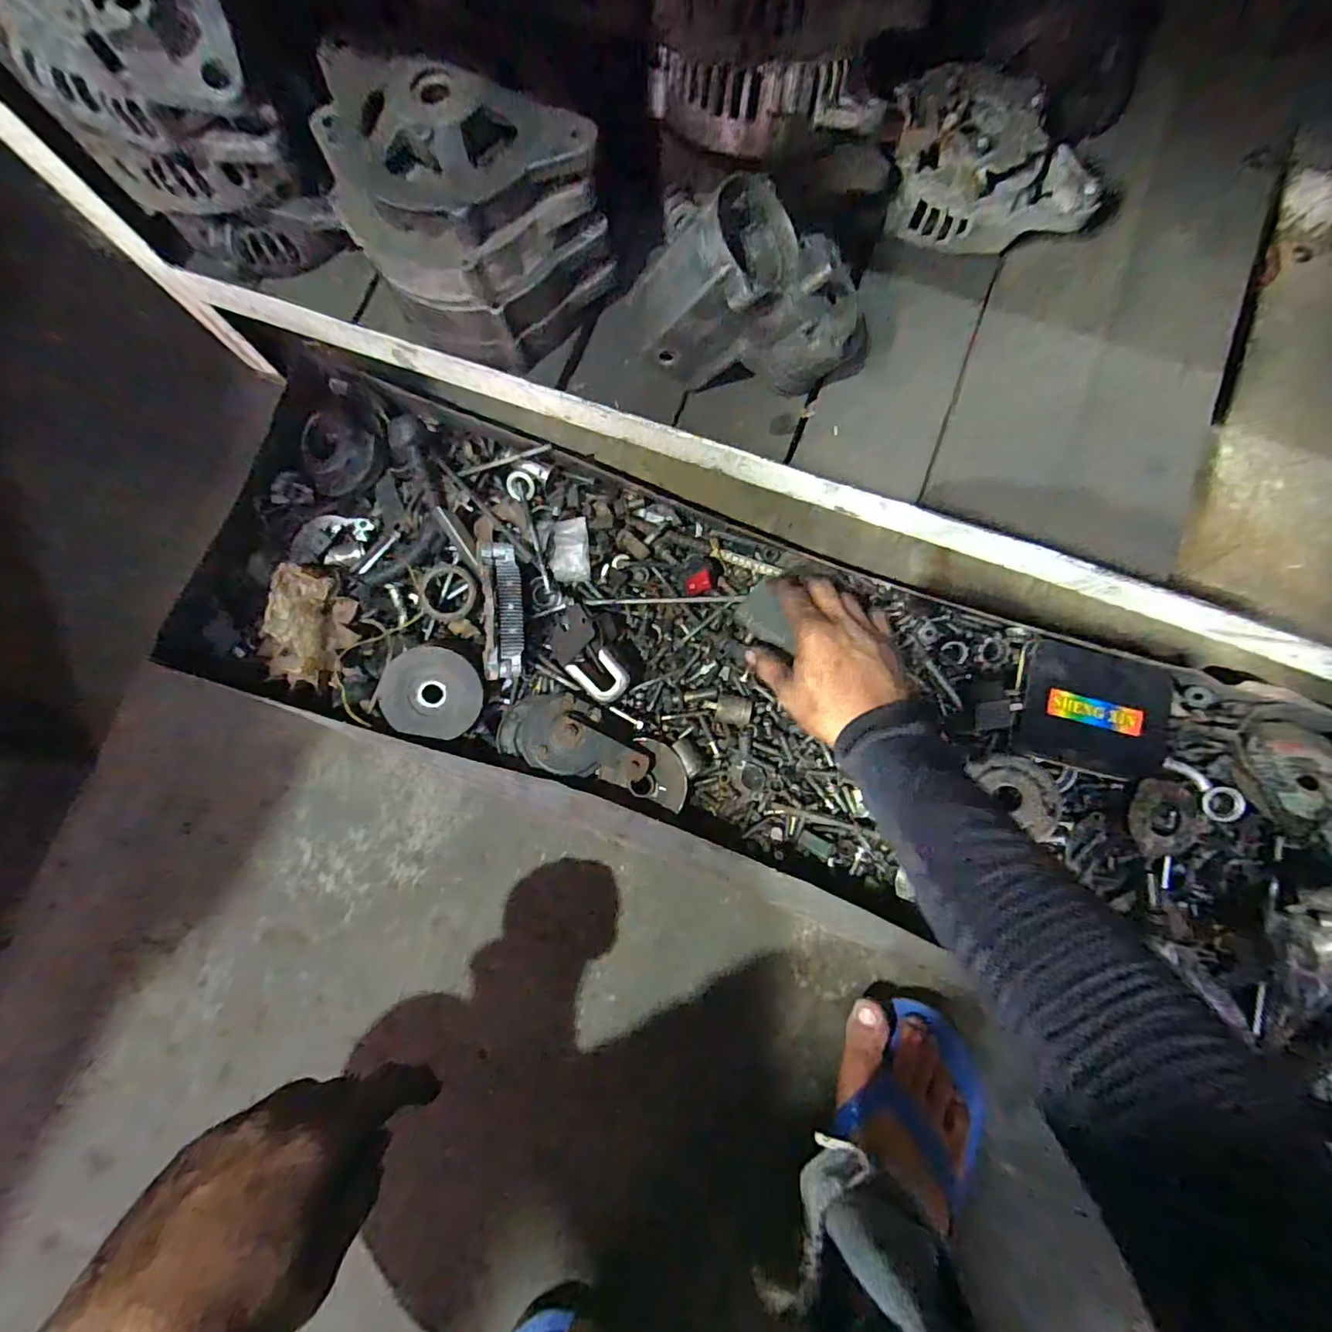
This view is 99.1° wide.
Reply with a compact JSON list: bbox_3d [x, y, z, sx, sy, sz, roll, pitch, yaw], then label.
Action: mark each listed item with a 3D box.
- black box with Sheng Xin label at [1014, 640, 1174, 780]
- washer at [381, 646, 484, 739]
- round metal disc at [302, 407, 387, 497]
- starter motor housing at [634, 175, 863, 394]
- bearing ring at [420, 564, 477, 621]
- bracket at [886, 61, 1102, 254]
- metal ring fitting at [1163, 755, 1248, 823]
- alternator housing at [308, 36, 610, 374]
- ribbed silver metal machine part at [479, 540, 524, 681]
[{"bbox_3d":[0.351,0.037,0.458,0.130,0.022,0.091,13,79,4],"label":"black box with Sheng Xin label"},{"bbox_3d":[-0.194,0.023,0.474,0.076,0.008,0.076,14,99,-17],"label":"washer"},{"bbox_3d":[-0.291,-0.192,0.513,0.069,0.031,0.072,0,83,2],"label":"round metal disc"},{"bbox_3d":[0.054,-0.244,0.373,0.159,0.112,0.082,16,80,5],"label":"starter motor housing"},{"bbox_3d":[-0.190,-0.065,0.493,0.043,0.011,0.047,0,78,2],"label":"bearing ring"},{"bbox_3d":[0.228,-0.358,0.413,0.122,0.061,0.121,0,78,2],"label":"bracket"},{"bbox_3d":[0.431,0.098,0.450,0.025,0.008,0.065,-40,80,-6],"label":"metal ring fitting"},{"bbox_3d":[-0.147,-0.296,0.380,0.187,0.119,0.111,25,81,6],"label":"alternator housing"},{"bbox_3d":[-0.135,-0.047,0.481,0.033,0.040,0.112,-3,78,1],"label":"ribbed silver metal machine part"}]

